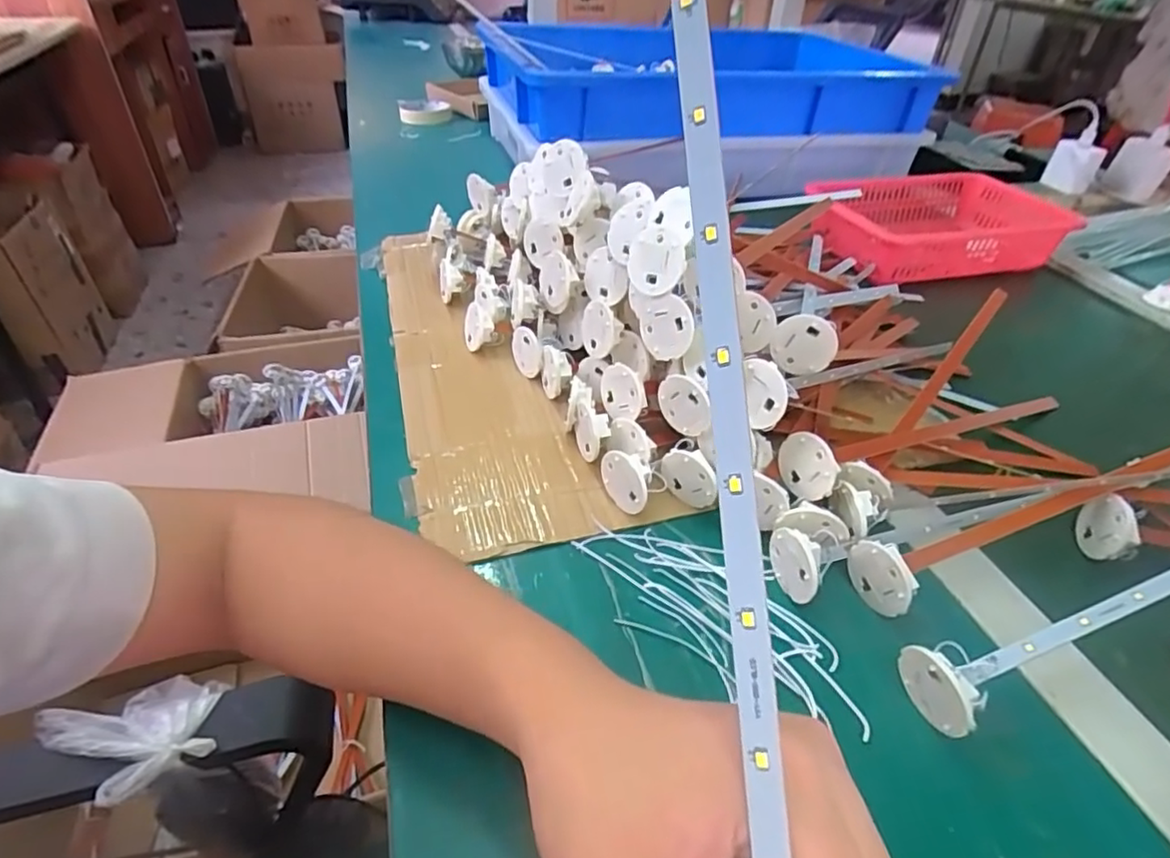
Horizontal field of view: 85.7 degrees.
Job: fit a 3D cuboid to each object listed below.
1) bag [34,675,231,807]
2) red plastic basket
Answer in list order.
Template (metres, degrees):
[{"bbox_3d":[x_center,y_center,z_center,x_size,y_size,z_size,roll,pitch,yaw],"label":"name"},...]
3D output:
[{"bbox_3d":[-0.304,0.207,0.434,0.097,0.034,0.084,-29,49,-32],"label":"bag"},{"bbox_3d":[0.382,-0.226,0.697,0.268,0.059,0.166,-6,40,-11],"label":"red plastic basket"}]

